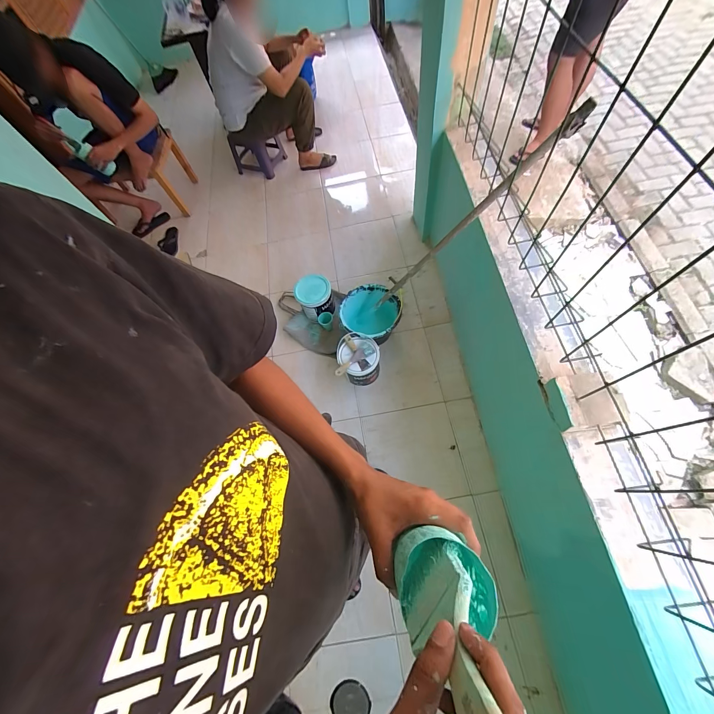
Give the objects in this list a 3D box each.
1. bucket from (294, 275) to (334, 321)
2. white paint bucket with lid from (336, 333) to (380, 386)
[{"bbox_3d":[-0.208,-0.290,1.579,0.178,0.187,0.168,-2,66,5],"label":"bucket"},{"bbox_3d":[0.007,0.019,1.428,0.182,0.181,0.177,-2,66,5],"label":"white paint bucket with lid"}]

